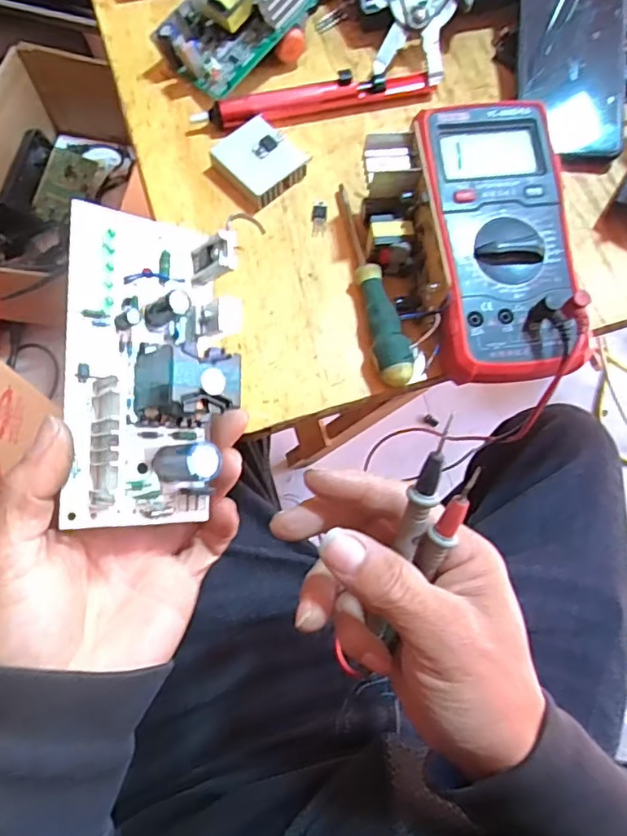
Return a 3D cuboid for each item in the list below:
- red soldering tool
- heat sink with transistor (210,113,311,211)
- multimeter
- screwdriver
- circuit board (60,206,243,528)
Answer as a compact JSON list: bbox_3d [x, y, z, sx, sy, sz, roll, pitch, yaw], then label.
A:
[{"bbox_3d":[0.002,-0.238,0.425,0.178,0.020,0.020,-15,73,-6],"label":"red soldering tool"},{"bbox_3d":[-0.039,-0.184,0.410,0.050,0.018,0.053,-39,77,-13],"label":"heat sink with transistor"},{"bbox_3d":[0.115,-0.112,0.355,0.086,0.034,0.179,-6,72,-3],"label":"multimeter"},{"bbox_3d":[0.037,-0.092,0.378,0.020,0.024,0.151,-11,73,-5],"label":"screwdriver"},{"bbox_3d":[-0.069,-0.025,0.260,0.072,0.042,0.145,3,85,-38],"label":"circuit board"}]

